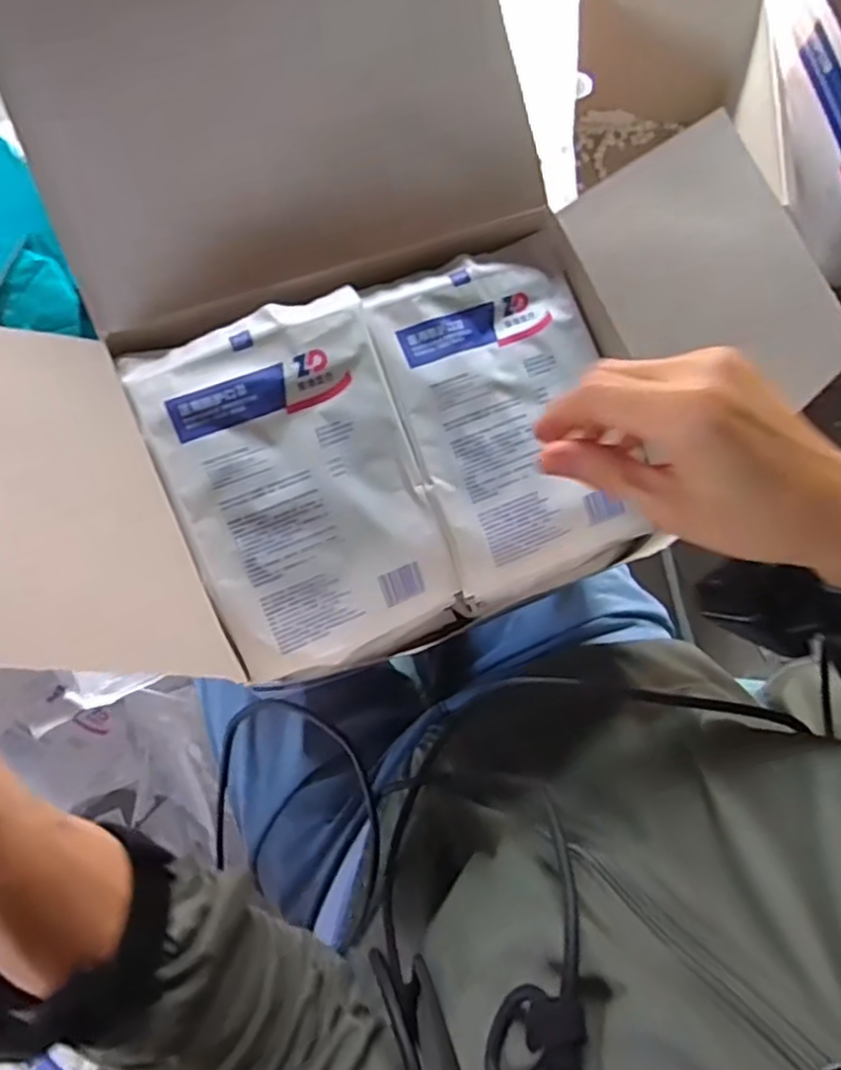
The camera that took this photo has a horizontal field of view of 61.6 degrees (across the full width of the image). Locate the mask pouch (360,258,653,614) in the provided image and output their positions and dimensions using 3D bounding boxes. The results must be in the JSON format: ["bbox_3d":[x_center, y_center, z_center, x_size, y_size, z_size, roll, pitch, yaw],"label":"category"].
[{"bbox_3d":[0.053,-0.061,0.409,0.119,0.022,0.189,-21,93,-12],"label":"mask pouch"}]

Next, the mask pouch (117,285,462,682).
[{"bbox_3d":[-0.062,-0.023,0.375,0.124,0.017,0.186,-22,98,-12],"label":"mask pouch"}]

